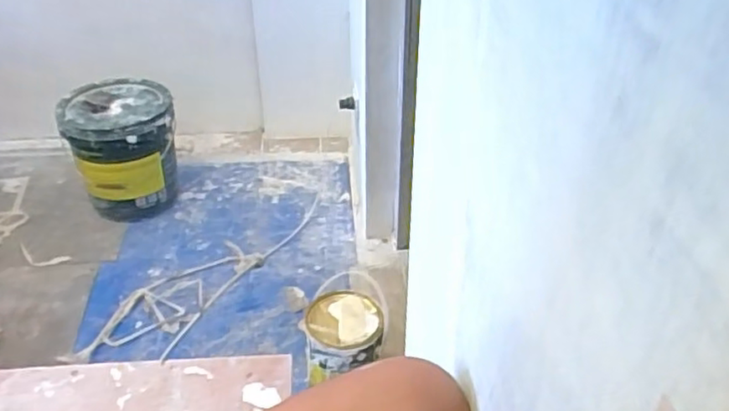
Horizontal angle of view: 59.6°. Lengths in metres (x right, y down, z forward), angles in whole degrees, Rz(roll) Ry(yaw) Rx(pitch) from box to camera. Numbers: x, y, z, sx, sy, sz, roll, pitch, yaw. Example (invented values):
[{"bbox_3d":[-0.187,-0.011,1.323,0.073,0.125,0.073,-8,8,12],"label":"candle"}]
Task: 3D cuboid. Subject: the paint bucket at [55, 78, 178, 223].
[{"bbox_3d":[-0.645,-0.137,1.733,0.272,0.330,0.235,-9,37,-13],"label":"paint bucket"}]

